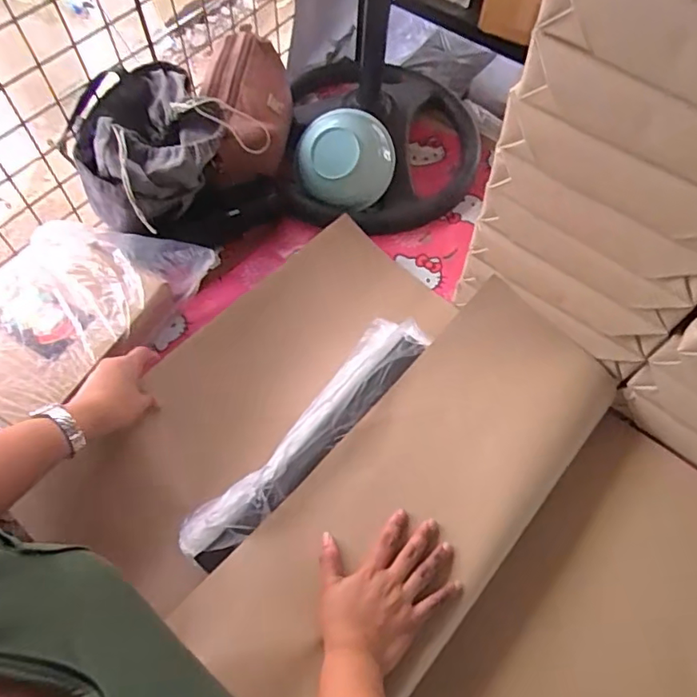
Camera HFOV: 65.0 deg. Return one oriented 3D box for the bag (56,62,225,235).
[{"bbox_3d":[-0.292,-0.286,0.811,0.214,0.143,0.178,-28,65,-15],"label":"bag"}]

